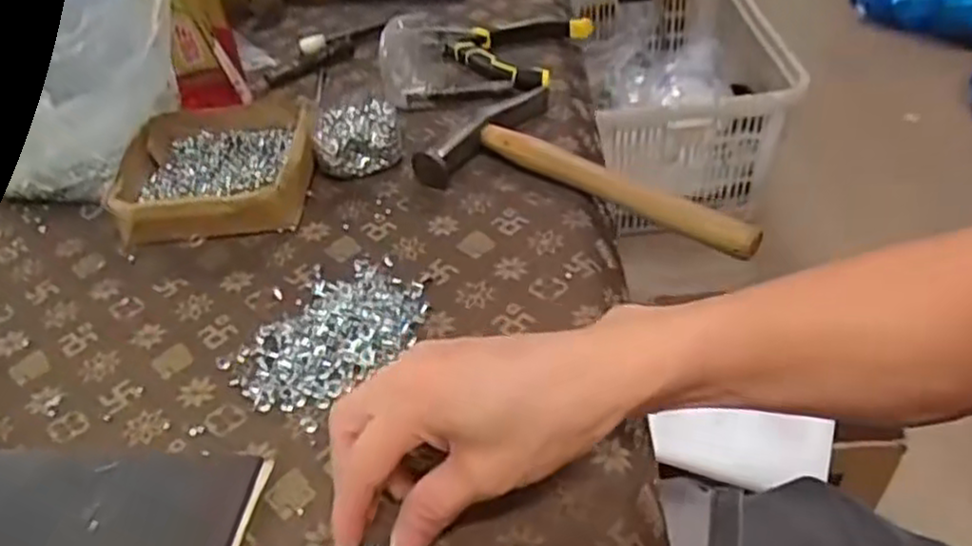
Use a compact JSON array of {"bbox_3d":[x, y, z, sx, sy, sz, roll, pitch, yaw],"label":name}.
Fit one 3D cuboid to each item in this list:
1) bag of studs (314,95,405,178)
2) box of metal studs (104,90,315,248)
[{"bbox_3d":[-0.101,-0.108,0.579,0.063,0.035,0.069,-9,43,-1],"label":"bag of studs"},{"bbox_3d":[-0.204,-0.084,0.568,0.141,0.038,0.146,-3,43,5],"label":"box of metal studs"}]

